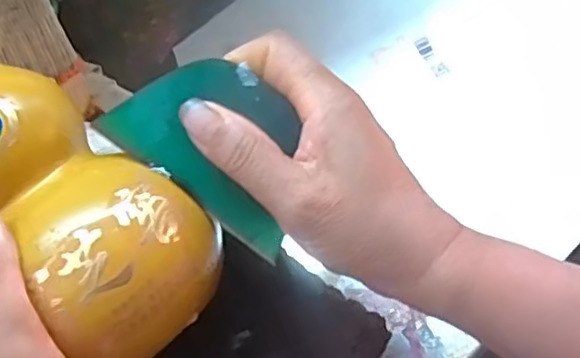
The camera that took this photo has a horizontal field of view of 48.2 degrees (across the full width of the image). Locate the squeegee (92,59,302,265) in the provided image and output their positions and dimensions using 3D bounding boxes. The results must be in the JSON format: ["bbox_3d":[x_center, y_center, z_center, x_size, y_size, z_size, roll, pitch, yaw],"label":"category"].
[{"bbox_3d":[-0.025,-0.016,0.267,0.086,0.010,0.057,39,79,-9],"label":"squeegee"}]

